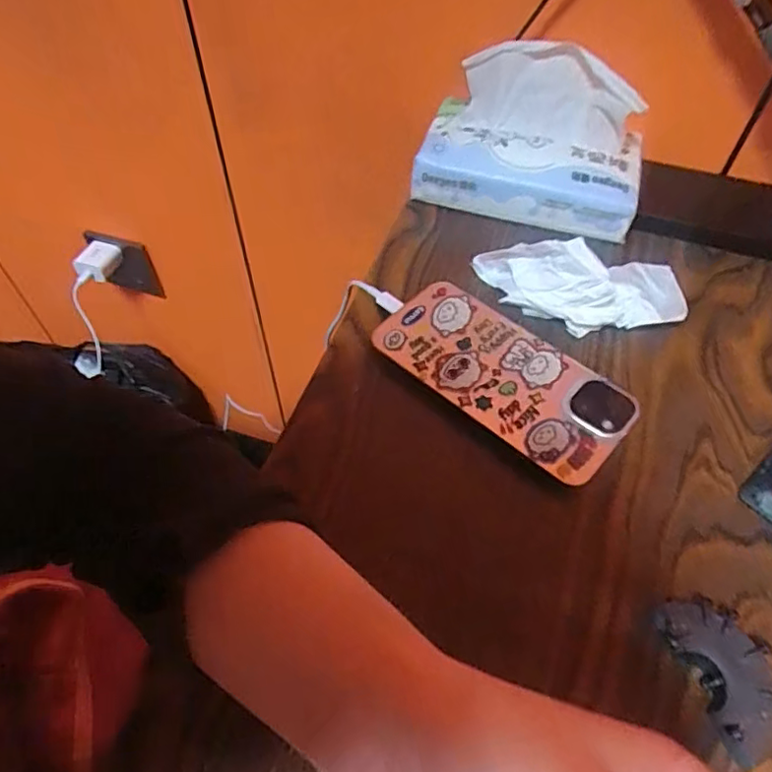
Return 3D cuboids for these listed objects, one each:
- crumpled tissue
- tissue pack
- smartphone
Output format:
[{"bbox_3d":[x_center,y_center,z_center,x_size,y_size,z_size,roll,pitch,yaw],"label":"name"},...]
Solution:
[{"bbox_3d":[0.122,-0.064,0.352,0.125,0.043,0.059,-3,54,-2],"label":"crumpled tissue"},{"bbox_3d":[0.100,-0.166,0.403,0.151,0.089,0.083,10,55,7],"label":"tissue pack"},{"bbox_3d":[0.066,-0.007,0.329,0.142,0.016,0.071,36,62,23],"label":"smartphone"}]

